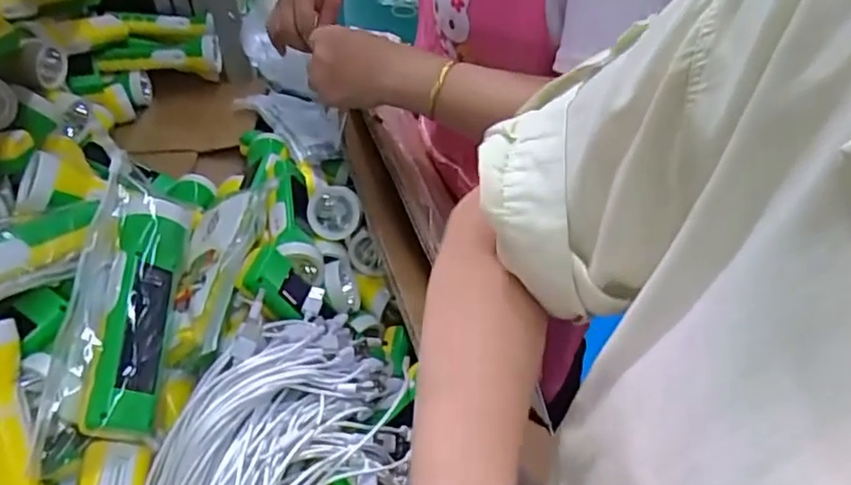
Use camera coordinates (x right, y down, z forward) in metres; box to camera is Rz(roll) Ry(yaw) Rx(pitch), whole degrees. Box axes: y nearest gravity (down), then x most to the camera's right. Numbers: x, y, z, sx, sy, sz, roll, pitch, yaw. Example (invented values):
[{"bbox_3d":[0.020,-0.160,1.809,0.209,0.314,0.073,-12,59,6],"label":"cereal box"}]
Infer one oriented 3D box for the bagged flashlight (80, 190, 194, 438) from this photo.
[{"bbox_3d":[-0.206,0.048,0.455,0.047,0.056,0.177,0,64,-2],"label":"bagged flashlight"}]

